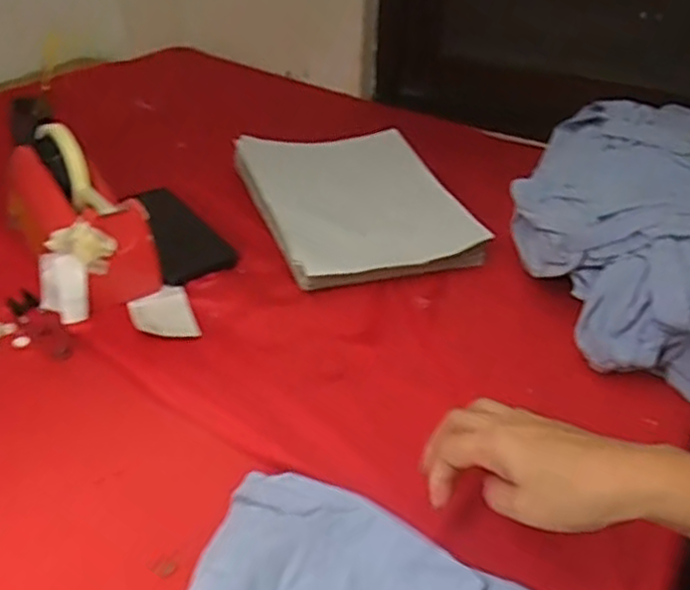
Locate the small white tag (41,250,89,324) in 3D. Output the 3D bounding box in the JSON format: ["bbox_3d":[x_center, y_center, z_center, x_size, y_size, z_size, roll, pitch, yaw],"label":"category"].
[{"bbox_3d":[-0.254,-0.006,0.641,0.048,0.061,0.009,-2,6,16],"label":"small white tag"}]

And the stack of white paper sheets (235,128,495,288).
[{"bbox_3d":[0.007,-0.110,0.827,0.207,0.042,0.276,-9,38,-19],"label":"stack of white paper sheets"}]

